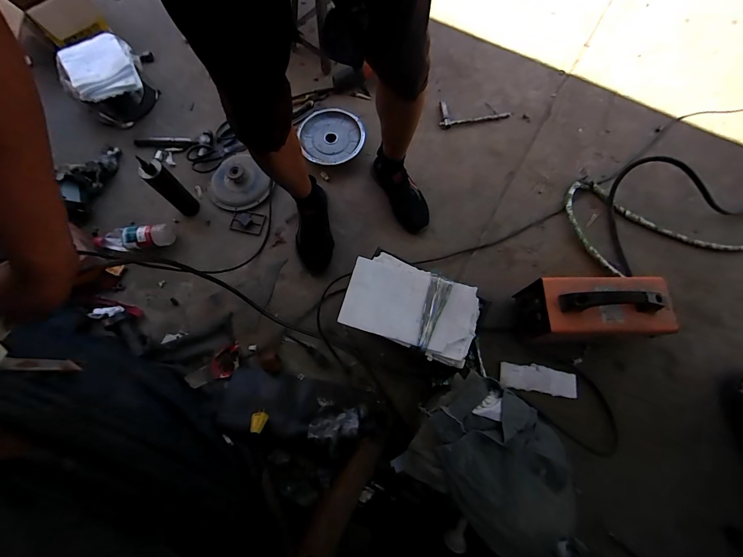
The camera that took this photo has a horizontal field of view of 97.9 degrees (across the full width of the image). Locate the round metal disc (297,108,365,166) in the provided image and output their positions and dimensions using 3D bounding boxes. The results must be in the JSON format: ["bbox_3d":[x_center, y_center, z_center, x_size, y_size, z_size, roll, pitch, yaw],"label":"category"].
[{"bbox_3d":[-0.137,-0.476,1.066,0.204,0.030,0.228,-19,74,-4],"label":"round metal disc"}]

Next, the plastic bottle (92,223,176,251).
[{"bbox_3d":[-0.695,-0.121,0.956,0.193,0.058,0.075,-13,74,-3],"label":"plastic bottle"}]

